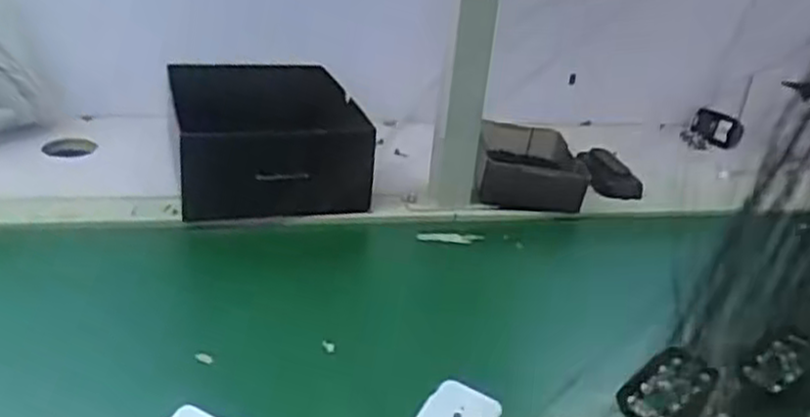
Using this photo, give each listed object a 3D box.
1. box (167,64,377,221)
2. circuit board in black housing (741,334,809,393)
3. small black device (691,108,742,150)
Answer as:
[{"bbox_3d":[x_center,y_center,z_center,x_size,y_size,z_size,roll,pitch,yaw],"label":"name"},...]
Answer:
[{"bbox_3d":[-0.152,-0.078,0.827,0.183,0.098,0.234,-3,28,-18],"label":"box"},{"bbox_3d":[0.286,0.117,0.588,0.080,0.017,0.033,-17,35,-38],"label":"circuit board in black housing"},{"bbox_3d":[0.448,-0.117,1.118,0.068,0.046,0.023,18,29,23],"label":"small black device"}]

